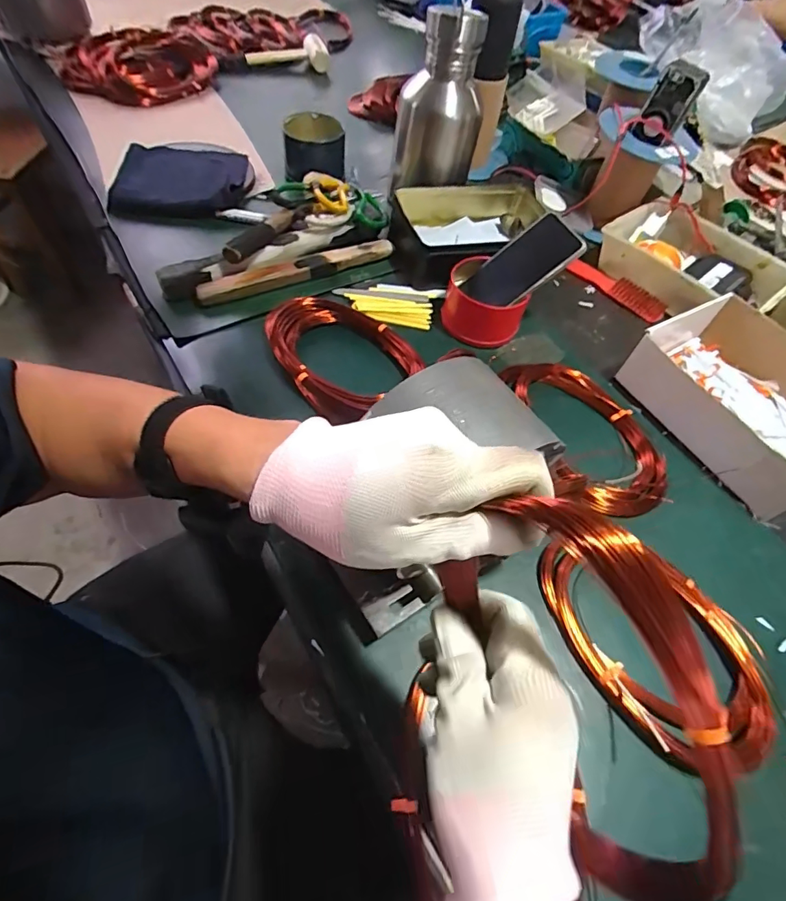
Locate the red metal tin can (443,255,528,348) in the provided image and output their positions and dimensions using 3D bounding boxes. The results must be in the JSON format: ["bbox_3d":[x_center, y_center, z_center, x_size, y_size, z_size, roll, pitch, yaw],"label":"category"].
[{"bbox_3d":[0.119,-0.194,0.631,0.103,0.057,0.096,3,57,-4],"label":"red metal tin can"}]

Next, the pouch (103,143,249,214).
[{"bbox_3d":[-0.321,-0.422,0.745,0.185,0.033,0.191,-1,57,-6],"label":"pouch"}]

